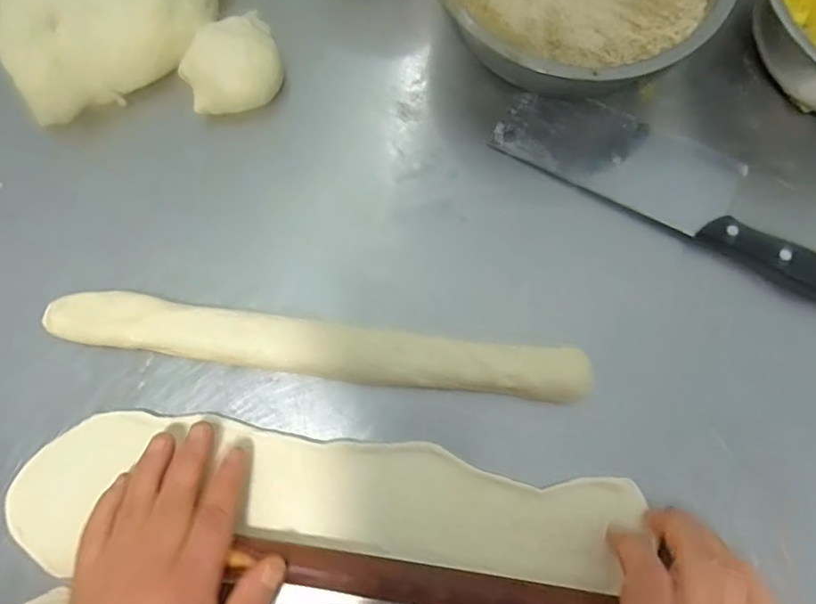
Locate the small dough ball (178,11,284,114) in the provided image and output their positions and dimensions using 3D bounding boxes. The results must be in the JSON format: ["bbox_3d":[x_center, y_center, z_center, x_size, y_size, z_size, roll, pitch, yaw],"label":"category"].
[{"bbox_3d":[-0.131,-0.177,0.416,0.071,0.044,0.063,-23,77,-6],"label":"small dough ball"}]

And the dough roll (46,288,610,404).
[{"bbox_3d":[-0.059,0.029,0.372,0.351,0.022,0.035,7,76,2],"label":"dough roll"}]

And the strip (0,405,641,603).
[{"bbox_3d":[-0.052,0.128,0.353,0.384,0.011,0.087,5,76,2],"label":"strip"}]

